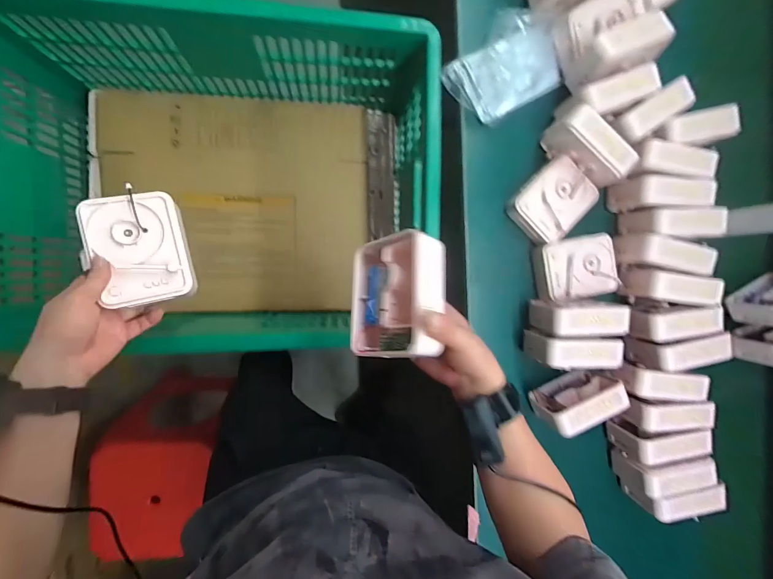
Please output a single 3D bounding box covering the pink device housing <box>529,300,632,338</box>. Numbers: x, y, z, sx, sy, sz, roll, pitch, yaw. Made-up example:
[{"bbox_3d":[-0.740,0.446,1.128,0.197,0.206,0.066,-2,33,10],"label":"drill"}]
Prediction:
[{"bbox_3d":[0.309,0.046,0.598,0.121,0.101,0.054,0,93,-8],"label":"pink device housing"}]

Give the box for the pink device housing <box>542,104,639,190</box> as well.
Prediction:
[{"bbox_3d":[0.327,-0.227,0.597,0.128,0.086,0.051,38,87,-8],"label":"pink device housing"}]

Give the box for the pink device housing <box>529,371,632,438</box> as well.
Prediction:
[{"bbox_3d":[0.315,0.187,0.618,0.132,0.106,0.045,-20,95,-7],"label":"pink device housing"}]

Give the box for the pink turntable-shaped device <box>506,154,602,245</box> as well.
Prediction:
[{"bbox_3d":[0.282,-0.147,0.618,0.102,0.034,0.129,44,86,-8],"label":"pink turntable-shaped device"}]

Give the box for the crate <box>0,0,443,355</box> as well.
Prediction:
[{"bbox_3d":[-0.268,-0.158,0.631,0.658,0.263,0.502,-2,93,-8],"label":"crate"}]

